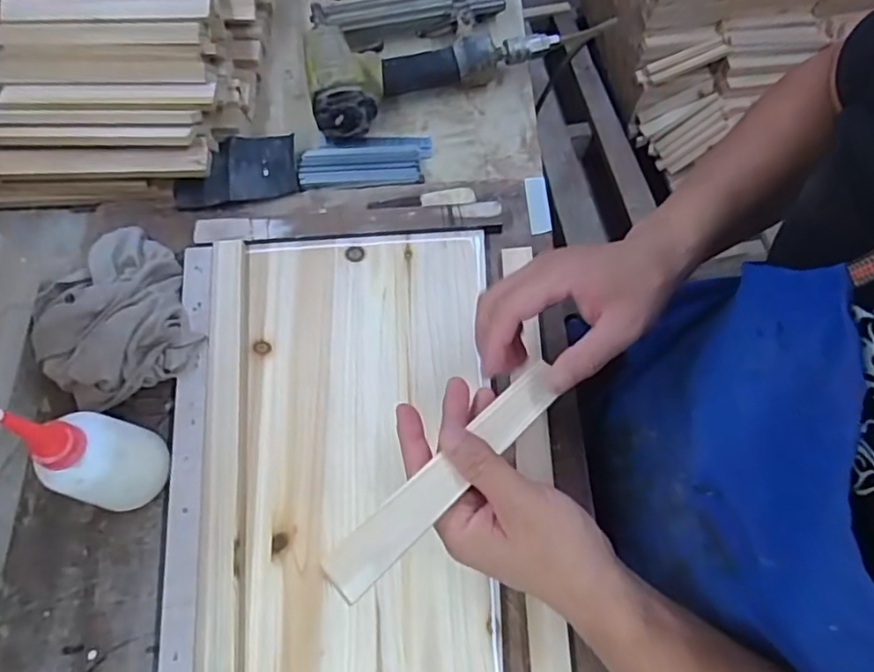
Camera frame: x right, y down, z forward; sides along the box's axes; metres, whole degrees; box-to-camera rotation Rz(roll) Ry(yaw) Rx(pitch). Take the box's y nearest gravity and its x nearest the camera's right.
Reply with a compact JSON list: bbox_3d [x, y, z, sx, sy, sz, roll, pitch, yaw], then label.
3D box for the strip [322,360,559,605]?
[{"bbox_3d":[0.012,0.077,0.356,0.027,0.011,0.193,42,56,16],"label":"strip"}]

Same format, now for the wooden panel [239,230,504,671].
[{"bbox_3d":[-0.058,0.106,0.462,0.197,0.008,0.421,-2,67,-1],"label":"wooden panel"}]

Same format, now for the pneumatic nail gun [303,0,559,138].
[{"bbox_3d":[-0.013,-0.311,0.614,0.259,0.047,0.157,-17,68,-6],"label":"pneumatic nail gun"}]

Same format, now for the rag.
[{"bbox_3d":[-0.279,-0.023,0.496,0.124,0.044,0.153,-29,70,-11],"label":"rag"}]

